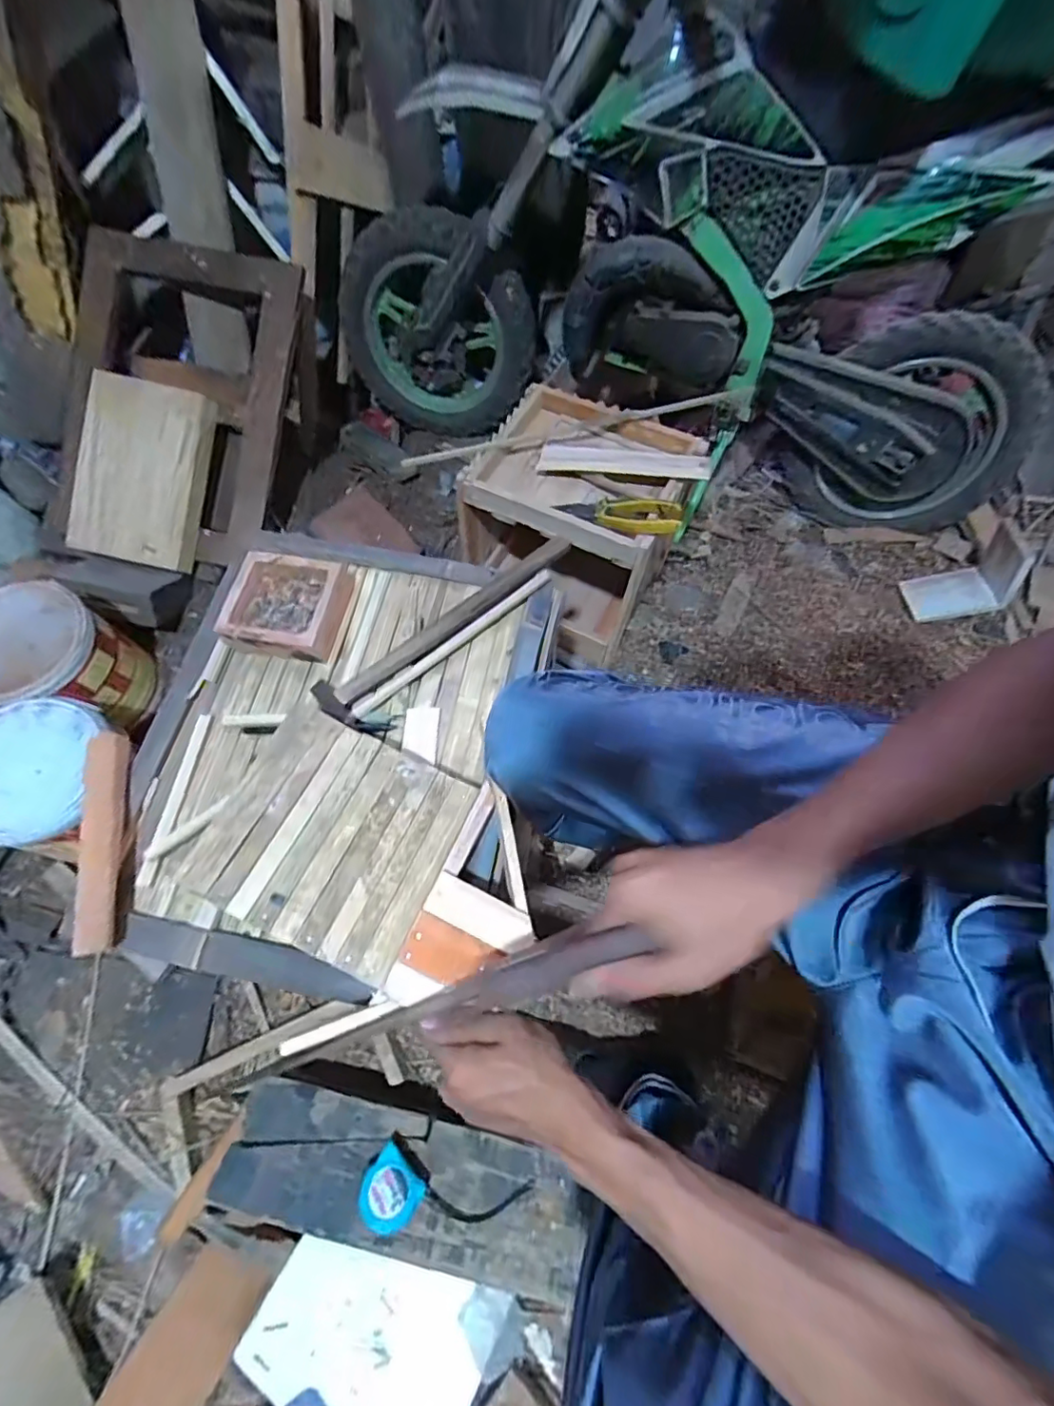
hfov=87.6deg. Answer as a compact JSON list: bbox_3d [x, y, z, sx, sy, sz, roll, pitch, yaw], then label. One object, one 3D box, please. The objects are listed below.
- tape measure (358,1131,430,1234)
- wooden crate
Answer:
[{"bbox_3d":[-0.139,0.489,0.553,0.062,0.031,0.058,42,73,18],"label":"tape measure"},{"bbox_3d":[0.081,-0.262,0.865,0.277,0.277,0.254,28,70,13],"label":"wooden crate"}]

